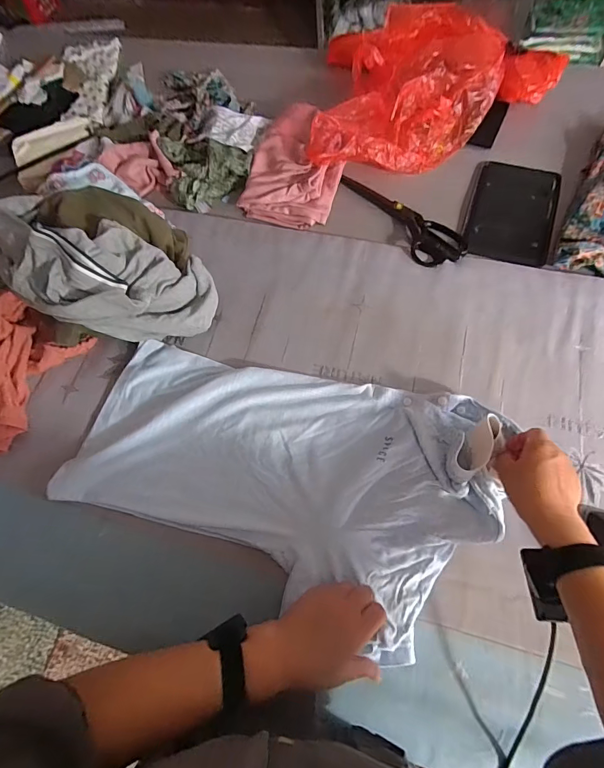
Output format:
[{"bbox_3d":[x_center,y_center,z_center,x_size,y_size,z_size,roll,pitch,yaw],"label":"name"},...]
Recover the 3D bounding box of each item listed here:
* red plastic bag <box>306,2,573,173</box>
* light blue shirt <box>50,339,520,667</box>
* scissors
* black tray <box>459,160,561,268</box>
[{"bbox_3d":[0.250,-0.586,0.747,0.471,0.105,0.359,-5,68,1],"label":"red plastic bag"},{"bbox_3d":[-0.036,0.105,0.536,0.568,0.029,0.316,19,75,14],"label":"light blue shirt"},{"bbox_3d":[0.185,-0.314,0.691,0.099,0.011,0.272,-33,70,-10],"label":"scissors"},{"bbox_3d":[0.378,-0.316,0.691,0.155,0.010,0.230,18,70,10],"label":"black tray"}]

